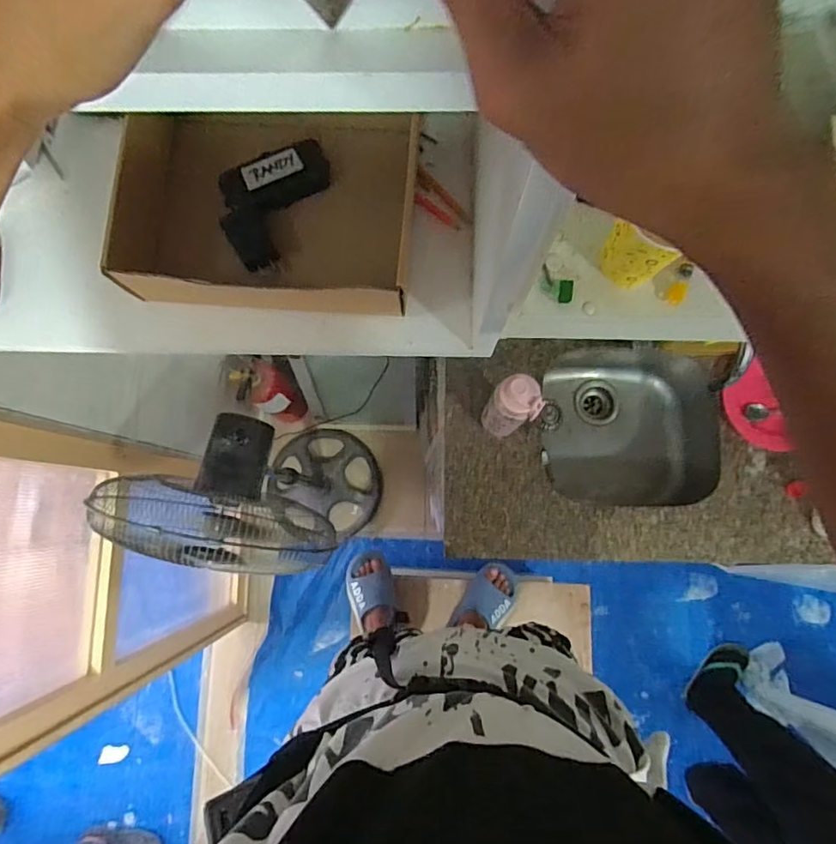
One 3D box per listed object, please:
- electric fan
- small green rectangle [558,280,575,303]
[{"bbox_3d":[-0.337,0.155,1.484,0.394,1.114,0.395,12,80,2],"label":"electric fan"},{"bbox_3d":[0.133,-0.117,0.479,0.013,0.006,0.021,11,80,2],"label":"small green rectangle"}]

